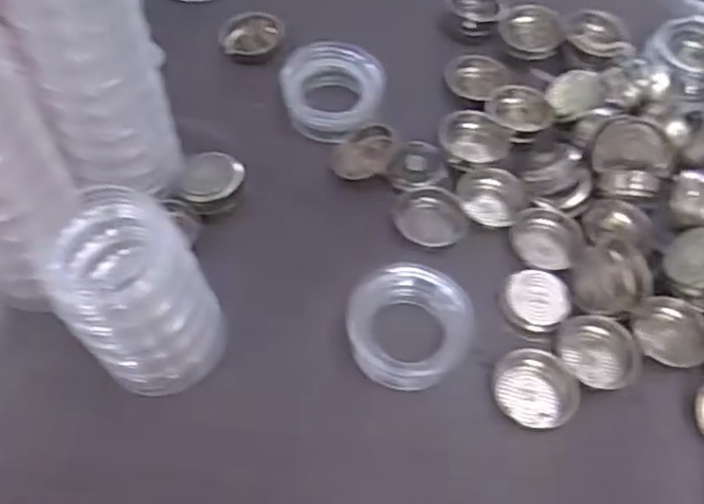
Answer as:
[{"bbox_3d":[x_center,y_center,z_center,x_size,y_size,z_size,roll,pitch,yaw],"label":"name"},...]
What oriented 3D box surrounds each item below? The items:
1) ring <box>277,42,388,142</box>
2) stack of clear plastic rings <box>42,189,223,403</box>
[{"bbox_3d":[-0.013,-0.117,0.503,0.068,0.026,0.064,1,58,-1],"label":"ring"},{"bbox_3d":[-0.112,0.025,0.371,0.069,0.104,0.062,29,61,16],"label":"stack of clear plastic rings"}]

